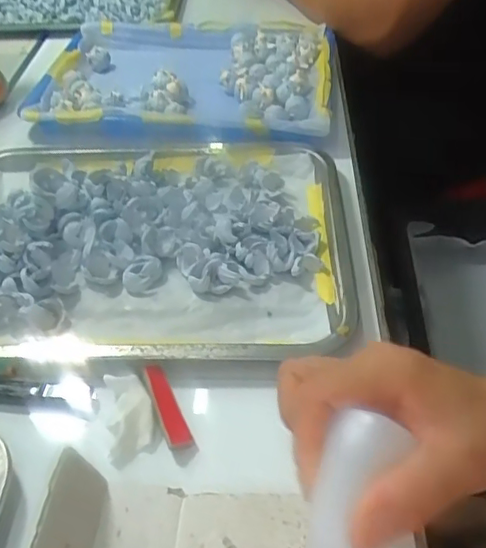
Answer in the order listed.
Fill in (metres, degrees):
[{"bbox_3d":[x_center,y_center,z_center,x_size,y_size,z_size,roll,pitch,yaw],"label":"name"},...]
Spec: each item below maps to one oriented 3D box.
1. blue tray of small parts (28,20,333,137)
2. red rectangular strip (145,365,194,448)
[{"bbox_3d":[-0.062,-0.243,0.680,0.333,0.025,0.252,8,45,10],"label":"blue tray of small parts"},{"bbox_3d":[-0.049,0.084,0.374,0.015,0.011,0.058,-18,47,-16],"label":"red rectangular strip"}]

